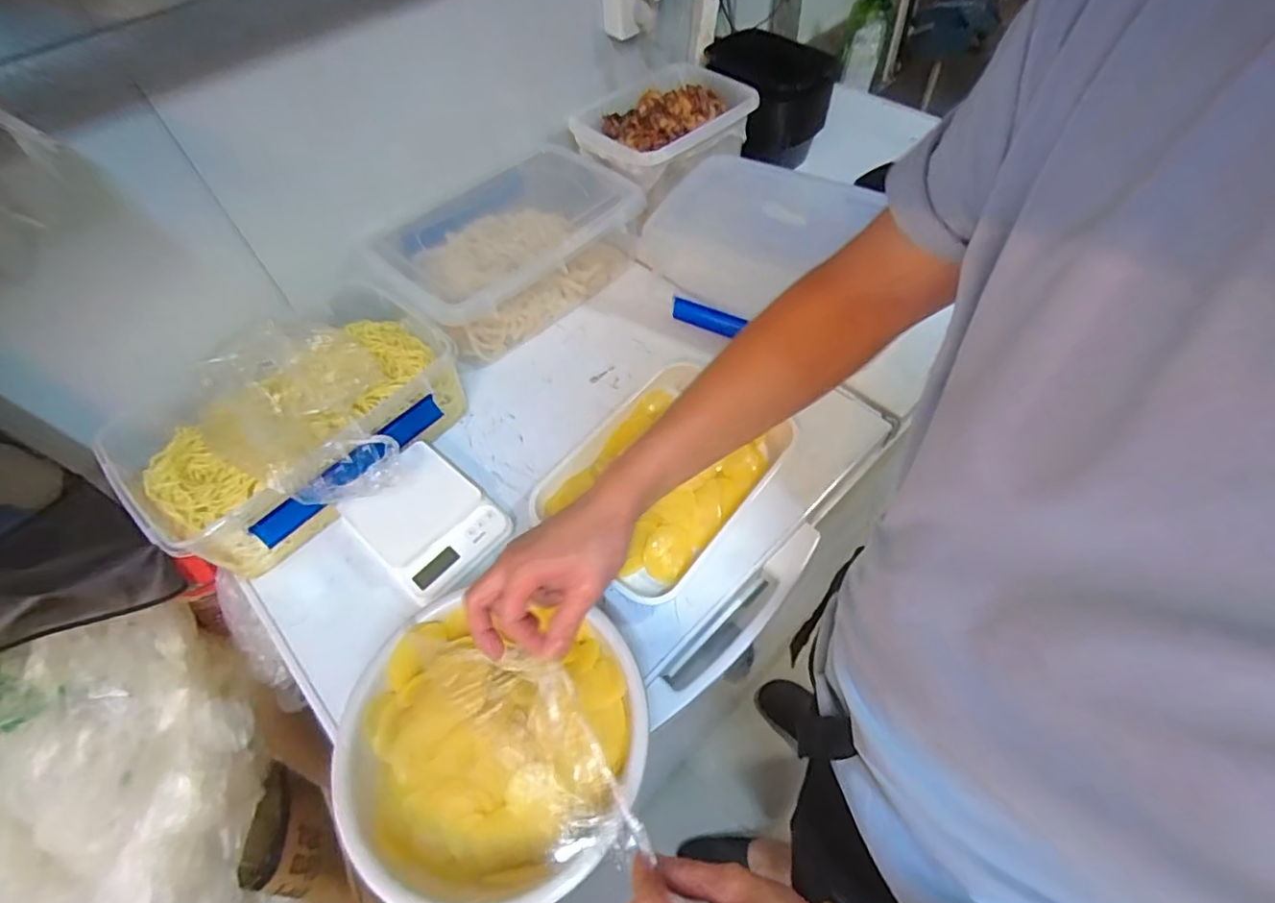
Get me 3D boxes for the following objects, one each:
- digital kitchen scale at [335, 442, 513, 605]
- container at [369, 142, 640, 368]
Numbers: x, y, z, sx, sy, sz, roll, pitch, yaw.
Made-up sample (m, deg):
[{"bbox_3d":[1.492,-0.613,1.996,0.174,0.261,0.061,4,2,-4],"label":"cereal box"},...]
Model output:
[{"bbox_3d":[-0.241,0.073,0.658,0.162,0.014,0.129,39,58,15],"label":"digital kitchen scale"},{"bbox_3d":[-0.176,-0.291,0.851,0.368,0.111,0.219,-40,62,-22],"label":"container"}]

